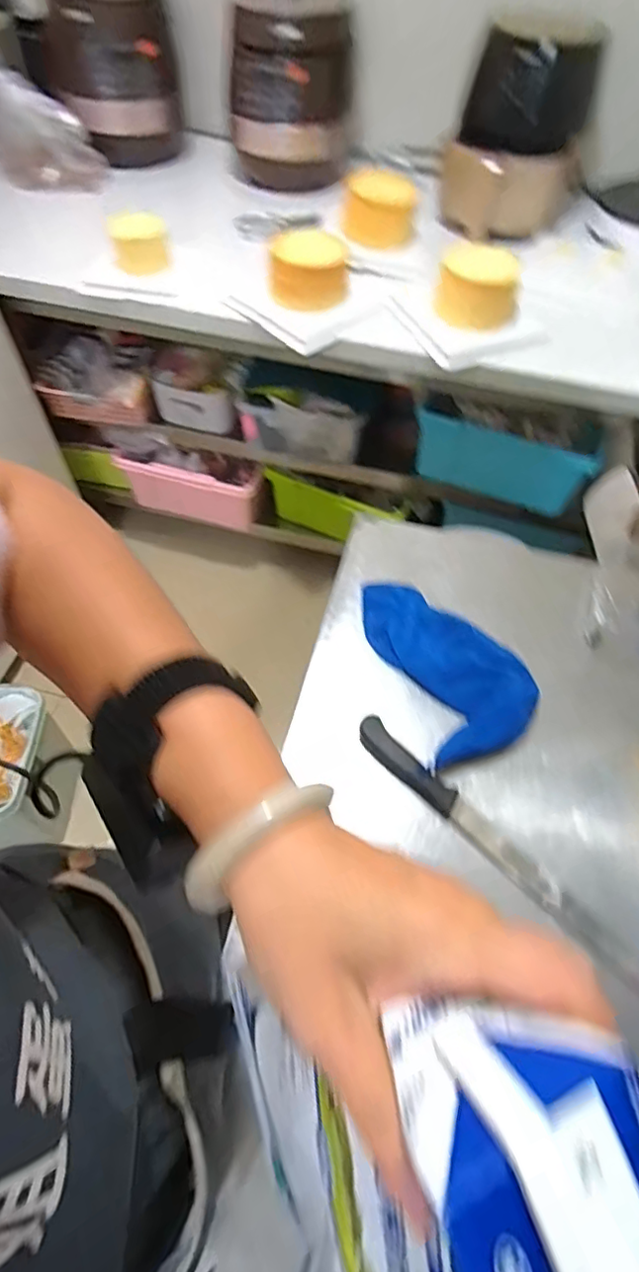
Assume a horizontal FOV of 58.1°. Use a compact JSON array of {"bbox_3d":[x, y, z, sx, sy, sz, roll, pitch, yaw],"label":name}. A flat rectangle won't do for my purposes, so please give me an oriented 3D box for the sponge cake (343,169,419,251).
[{"bbox_3d":[0.124,-0.853,1.149,0.142,0.089,0.115,8,56,2],"label":"sponge cake"}]

